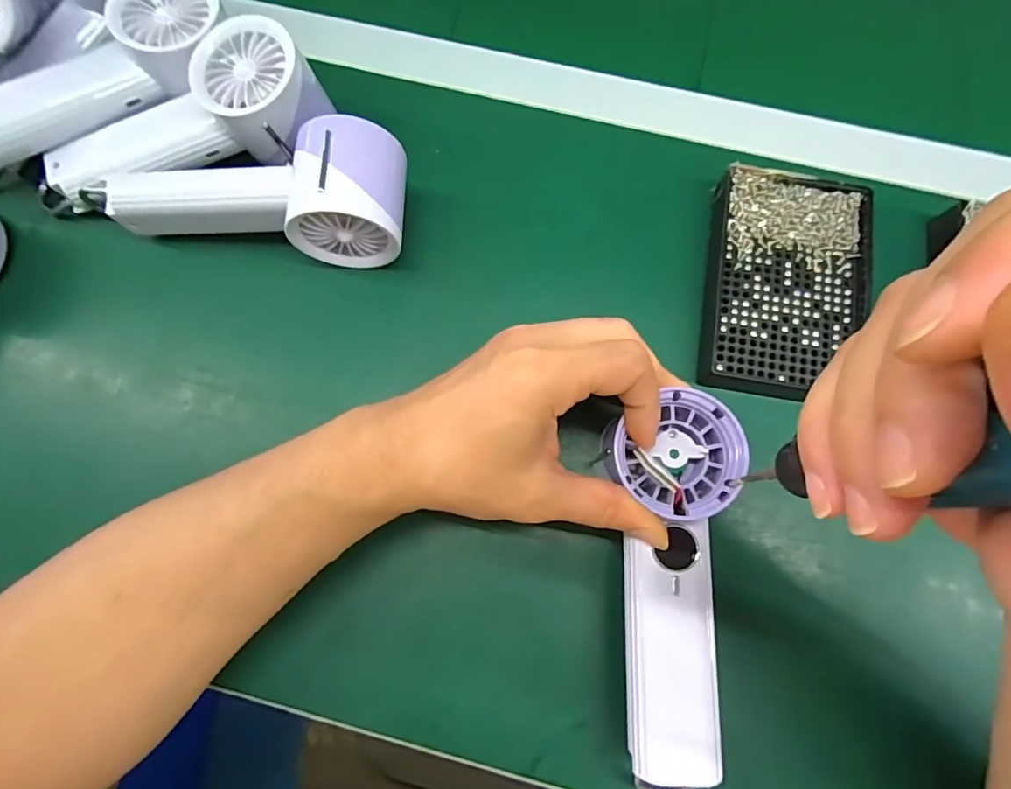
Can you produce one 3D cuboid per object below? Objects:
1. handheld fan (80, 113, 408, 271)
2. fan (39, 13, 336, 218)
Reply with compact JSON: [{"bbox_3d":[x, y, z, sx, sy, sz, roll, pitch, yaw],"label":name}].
[{"bbox_3d":[-0.149,-0.120,0.314,0.183,0.072,0.066,4,78,14],"label":"handheld fan"},{"bbox_3d":[-0.200,-0.161,0.322,0.188,0.061,0.074,-11,78,15],"label":"fan"}]

